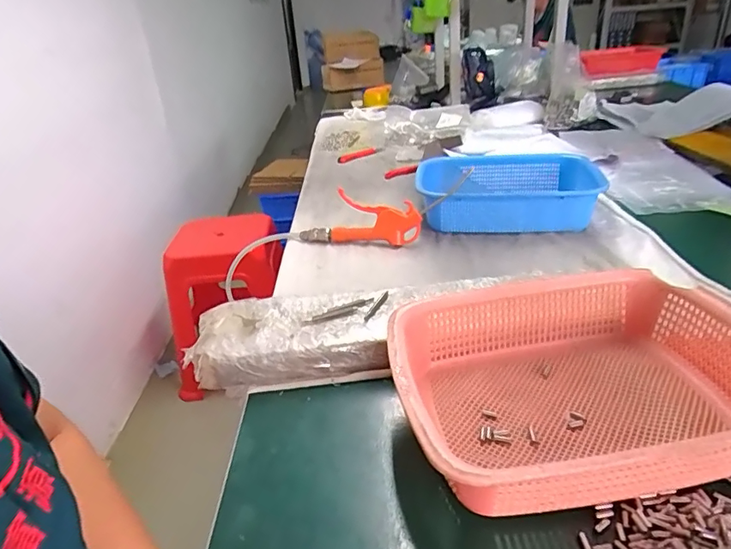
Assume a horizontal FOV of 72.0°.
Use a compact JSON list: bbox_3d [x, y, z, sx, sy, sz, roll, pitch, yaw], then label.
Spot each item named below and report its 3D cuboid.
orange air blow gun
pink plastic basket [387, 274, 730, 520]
[{"bbox_3d":[0.027,-0.089,0.775,0.263,0.030,0.107,-6,67,18],"label":"orange air blow gun"},{"bbox_3d":[0.173,0.090,0.420,0.289,0.075,0.210,-8,28,-4],"label":"pink plastic basket"}]

